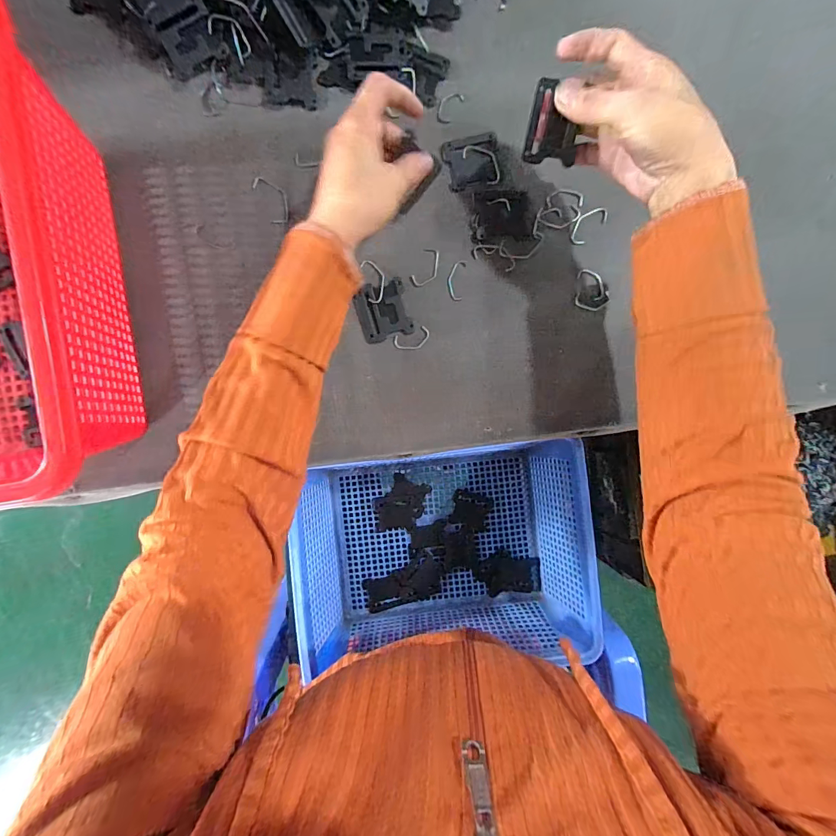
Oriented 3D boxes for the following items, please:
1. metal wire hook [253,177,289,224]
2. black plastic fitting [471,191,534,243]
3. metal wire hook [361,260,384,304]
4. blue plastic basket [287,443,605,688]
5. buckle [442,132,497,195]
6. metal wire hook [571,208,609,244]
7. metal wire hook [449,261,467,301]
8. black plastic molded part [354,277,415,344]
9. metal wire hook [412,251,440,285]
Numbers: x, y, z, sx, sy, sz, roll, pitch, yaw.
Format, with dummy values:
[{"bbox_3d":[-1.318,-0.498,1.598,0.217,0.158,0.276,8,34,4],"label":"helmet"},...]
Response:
[{"bbox_3d":[-0.127,-0.191,0.335,0.022,0.004,0.046,-27,91,-2],"label":"metal wire hook"},{"bbox_3d":[0.076,-0.182,0.344,0.054,0.004,0.042,-6,92,-2],"label":"black plastic fitting"},{"bbox_3d":[-0.038,-0.122,0.342,0.018,0.004,0.039,-11,91,-3],"label":"metal wire hook"},{"bbox_3d":[0.027,0.143,0.427,0.294,0.108,0.213,-5,92,-2],"label":"blue plastic basket"},{"bbox_3d":[0.048,-0.228,0.342,0.048,0.004,0.044,-10,92,-2],"label":"buckle"},{"bbox_3d":[0.156,-0.177,0.352,0.043,0.005,0.020,-44,84,-5],"label":"metal wire hook"},{"bbox_3d":[0.035,-0.126,0.348,0.014,0.004,0.036,8,90,-3],"label":"metal wire hook"},{"bbox_3d":[-0.031,-0.096,0.344,0.045,0.006,0.050,-15,92,-2],"label":"black plastic molded part"},{"bbox_3d":[0.008,-0.135,0.346,0.019,0.004,0.036,25,89,-3],"label":"metal wire hook"}]

